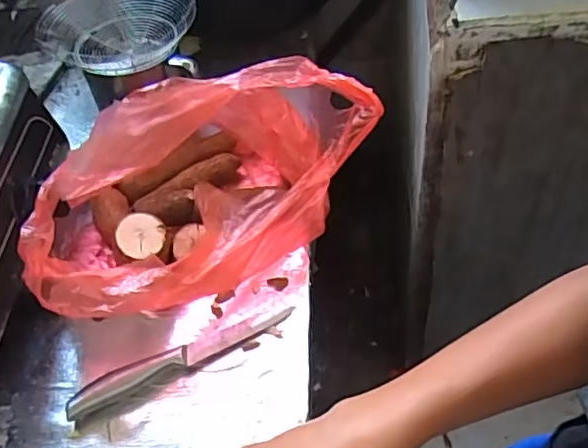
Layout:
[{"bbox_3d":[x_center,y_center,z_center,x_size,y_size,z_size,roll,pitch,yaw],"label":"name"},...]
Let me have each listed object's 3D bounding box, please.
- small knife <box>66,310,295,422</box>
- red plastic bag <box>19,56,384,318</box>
[{"bbox_3d":[-0.102,0.122,0.549,0.215,0.010,0.025,-21,64,-20],"label":"small knife"},{"bbox_3d":[-0.107,-0.045,0.600,0.333,0.157,0.210,-31,53,-19],"label":"red plastic bag"}]

